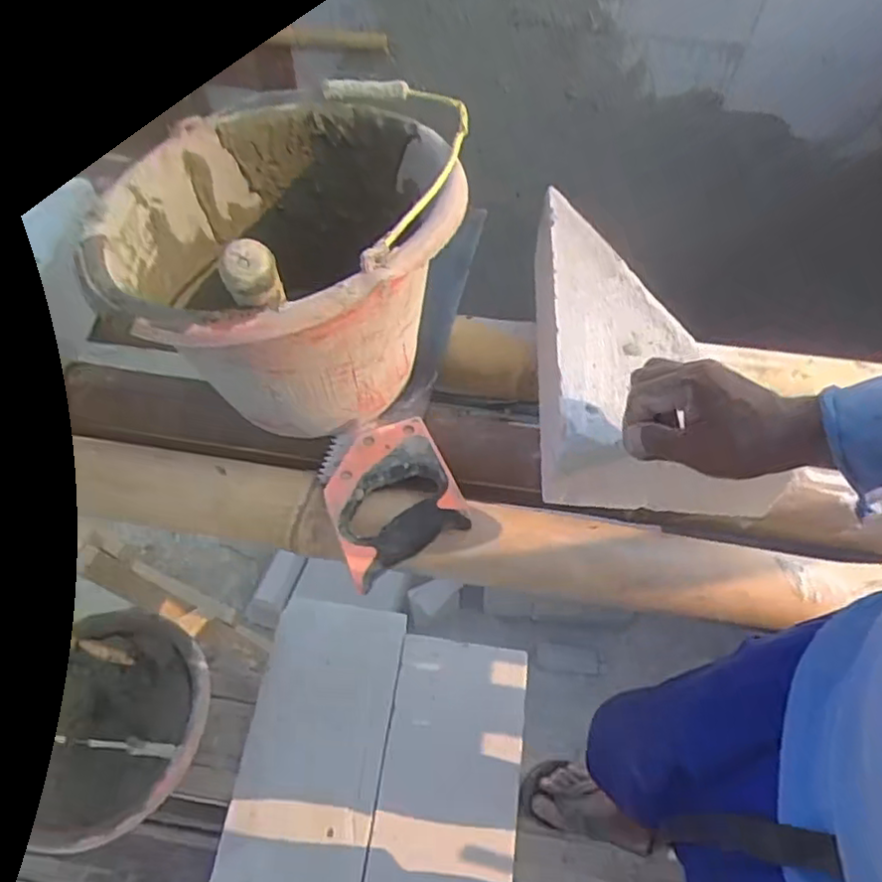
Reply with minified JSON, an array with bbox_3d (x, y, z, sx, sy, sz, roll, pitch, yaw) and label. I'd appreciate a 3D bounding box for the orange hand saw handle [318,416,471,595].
[{"bbox_3d":[-0.047,0.044,0.600,0.109,0.031,0.156,-17,56,-14],"label":"orange hand saw handle"}]

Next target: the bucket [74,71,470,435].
[{"bbox_3d":[-0.132,-0.156,0.603,0.263,0.209,0.310,9,54,4],"label":"bucket"}]

